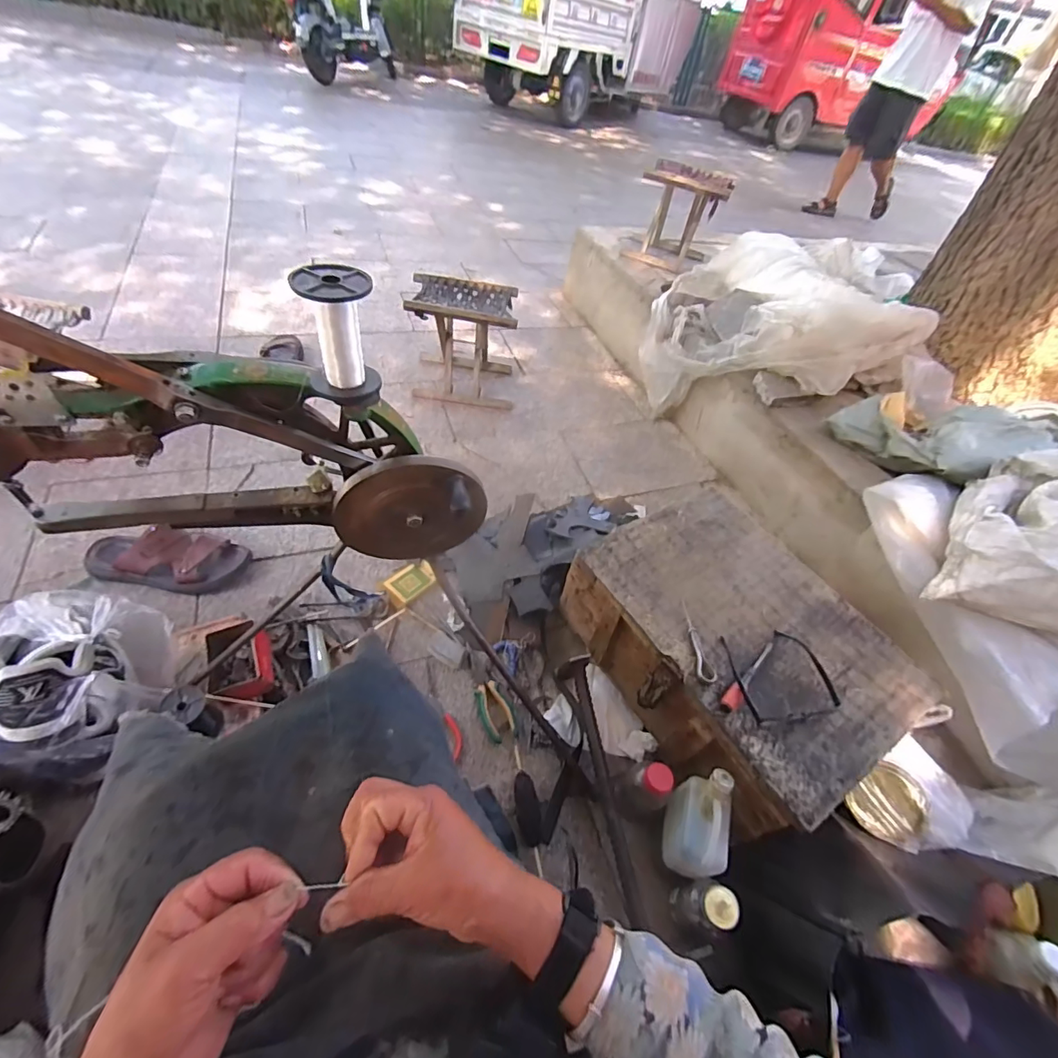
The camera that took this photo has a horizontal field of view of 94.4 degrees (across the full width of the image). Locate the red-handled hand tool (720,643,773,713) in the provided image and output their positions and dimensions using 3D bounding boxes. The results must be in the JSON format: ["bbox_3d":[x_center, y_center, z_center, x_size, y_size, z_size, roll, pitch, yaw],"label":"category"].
[{"bbox_3d":[0.337,0.222,0.742,0.160,0.020,0.025,-33,64,-32],"label":"red-handled hand tool"}]

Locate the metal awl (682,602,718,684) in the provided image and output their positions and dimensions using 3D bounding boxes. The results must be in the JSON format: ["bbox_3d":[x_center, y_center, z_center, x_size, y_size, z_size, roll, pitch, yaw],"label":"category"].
[{"bbox_3d":[0.262,0.173,0.769,0.028,0.008,0.140,-1,48,-4],"label":"metal awl"}]

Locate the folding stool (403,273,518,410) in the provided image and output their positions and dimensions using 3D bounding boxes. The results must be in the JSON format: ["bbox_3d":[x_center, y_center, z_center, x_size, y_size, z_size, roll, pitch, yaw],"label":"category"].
[{"bbox_3d":[-0.191,-0.574,1.491,0.321,0.282,0.275,9,50,-4],"label":"folding stool"}]

